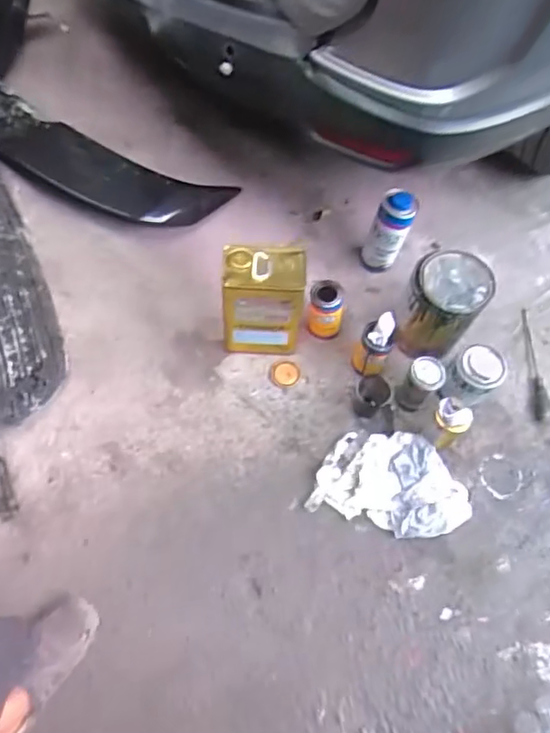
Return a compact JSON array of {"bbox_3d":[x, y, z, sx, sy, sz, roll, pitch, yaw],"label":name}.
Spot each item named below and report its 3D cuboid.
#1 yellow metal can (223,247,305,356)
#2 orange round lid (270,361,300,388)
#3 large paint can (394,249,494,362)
[{"bbox_3d":[-0.026,-0.132,1.224,0.171,0.263,0.126,5,64,-1],"label":"yellow metal can"},{"bbox_3d":[0.023,0.015,1.279,0.067,0.009,0.064,1,64,-3],"label":"orange round lid"},{"bbox_3d":[0.364,-0.129,1.258,0.158,0.189,0.182,29,66,10],"label":"large paint can"}]

